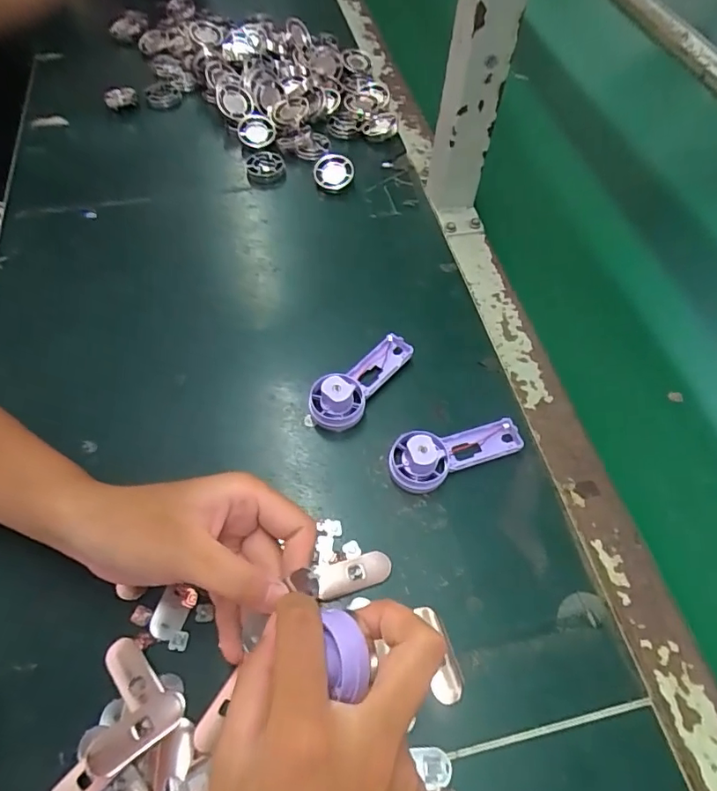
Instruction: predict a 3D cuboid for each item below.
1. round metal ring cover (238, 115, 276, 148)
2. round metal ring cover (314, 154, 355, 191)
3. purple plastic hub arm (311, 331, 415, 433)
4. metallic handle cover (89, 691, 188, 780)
[{"bbox_3d":[-0.105,-0.272,0.538,0.037,0.011,0.043,-2,58,-4],"label":"round metal ring cover"},{"bbox_3d":[-0.024,-0.217,0.508,0.039,0.008,0.039,-1,79,7],"label":"round metal ring cover"},{"bbox_3d":[0.002,-0.015,0.382,0.037,0.029,0.091,33,62,17],"label":"purple plastic hub arm"},{"bbox_3d":[-0.116,0.176,0.274,0.050,0.004,0.018,-34,65,-21],"label":"metallic handle cover"}]

